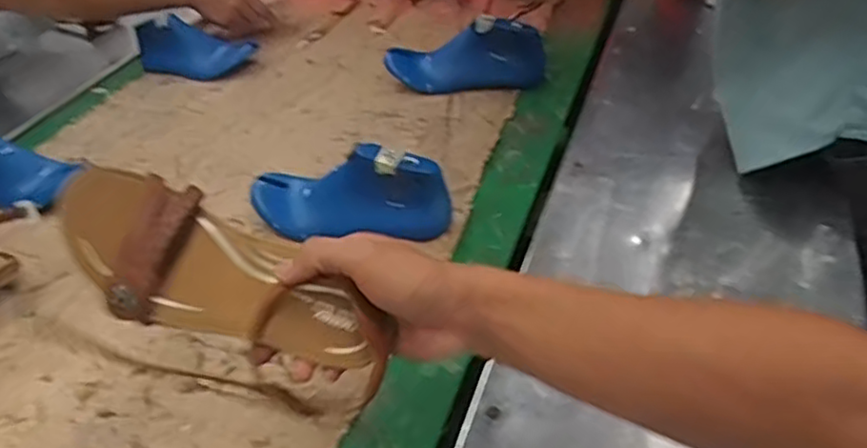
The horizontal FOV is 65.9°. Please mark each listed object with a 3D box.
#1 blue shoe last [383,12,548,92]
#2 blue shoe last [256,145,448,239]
[{"bbox_3d":[0.039,-0.238,0.955,0.236,0.087,0.077,3,39,13],"label":"blue shoe last"},{"bbox_3d":[-0.100,-0.029,0.709,0.222,0.091,0.078,12,42,23],"label":"blue shoe last"}]

